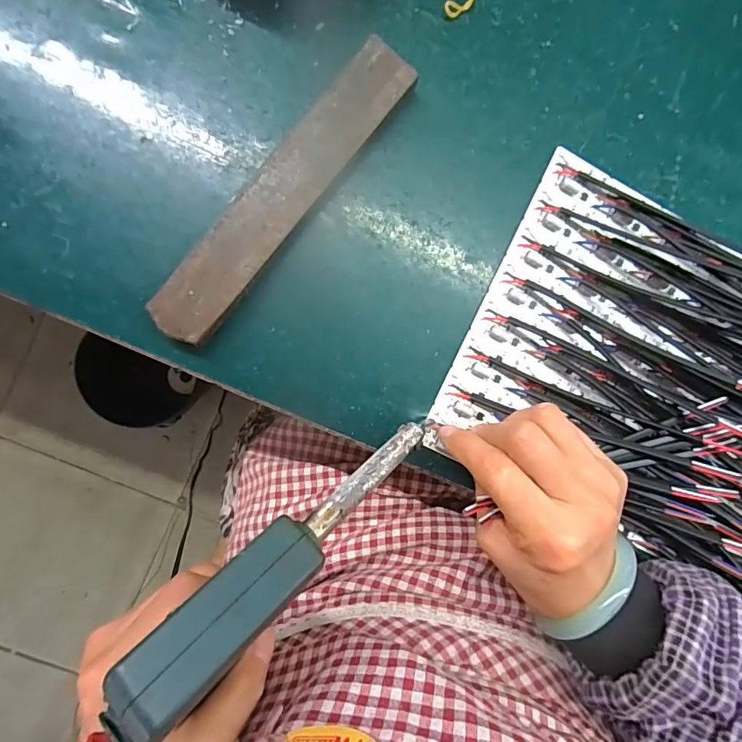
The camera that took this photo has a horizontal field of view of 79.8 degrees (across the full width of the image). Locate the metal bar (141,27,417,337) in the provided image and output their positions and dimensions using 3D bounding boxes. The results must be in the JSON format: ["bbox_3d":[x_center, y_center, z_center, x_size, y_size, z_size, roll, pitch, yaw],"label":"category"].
[{"bbox_3d":[-0.049,-0.100,0.252,0.035,0.016,0.197,39,87,-6],"label":"metal bar"}]

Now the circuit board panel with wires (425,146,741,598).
[{"bbox_3d":[0.248,0.034,0.282,0.385,0.028,0.213,25,88,-6],"label":"circuit board panel with wires"}]

